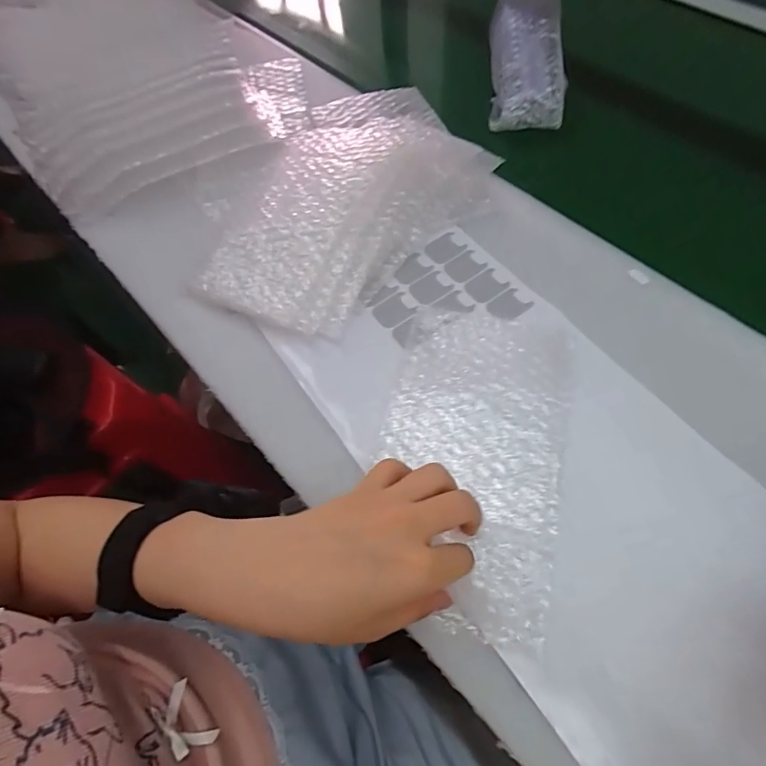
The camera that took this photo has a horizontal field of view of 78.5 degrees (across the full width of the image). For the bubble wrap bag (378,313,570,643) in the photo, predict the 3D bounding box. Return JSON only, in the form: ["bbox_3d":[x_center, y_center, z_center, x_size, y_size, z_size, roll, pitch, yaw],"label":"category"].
[{"bbox_3d":[0.059,0.043,0.313,0.115,0.013,0.215,12,62,10],"label":"bubble wrap bag"}]

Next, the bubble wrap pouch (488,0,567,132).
[{"bbox_3d":[0.147,-0.351,0.486,0.064,0.048,0.182,0,80,4],"label":"bubble wrap pouch"}]

